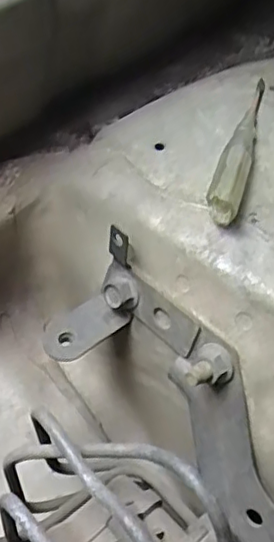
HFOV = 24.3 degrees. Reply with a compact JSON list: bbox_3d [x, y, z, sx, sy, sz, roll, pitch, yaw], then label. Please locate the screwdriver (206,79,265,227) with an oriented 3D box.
[{"bbox_3d":[0.048,-0.061,0.283,0.013,0.014,0.113,14,47,8],"label":"screwdriver"}]

